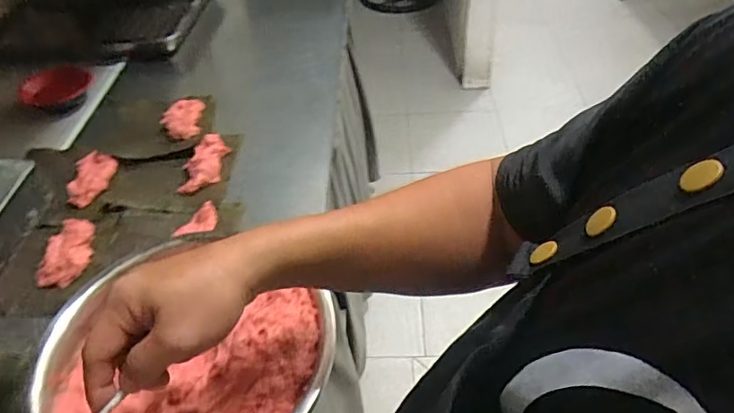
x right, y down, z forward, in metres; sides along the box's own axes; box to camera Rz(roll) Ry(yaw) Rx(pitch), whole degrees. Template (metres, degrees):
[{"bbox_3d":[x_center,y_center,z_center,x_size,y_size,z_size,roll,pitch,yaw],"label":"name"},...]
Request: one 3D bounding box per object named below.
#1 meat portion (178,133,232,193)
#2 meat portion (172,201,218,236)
[{"bbox_3d":[-0.270,-0.073,0.873,0.057,0.029,0.120,2,45,6],"label":"meat portion"},{"bbox_3d":[-0.254,0.021,0.774,0.064,0.027,0.040,-13,46,-8],"label":"meat portion"}]

